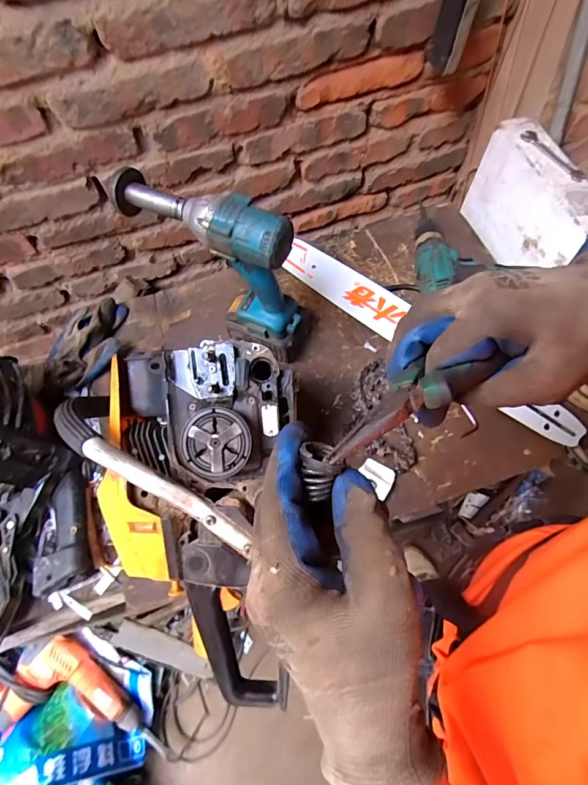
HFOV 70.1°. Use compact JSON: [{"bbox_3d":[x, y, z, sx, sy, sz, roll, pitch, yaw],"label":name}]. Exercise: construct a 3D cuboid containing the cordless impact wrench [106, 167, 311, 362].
[{"bbox_3d":[-0.091,-0.172,0.566,0.223,0.236,0.092,30,71,16],"label":"cordless impact wrench"}]

